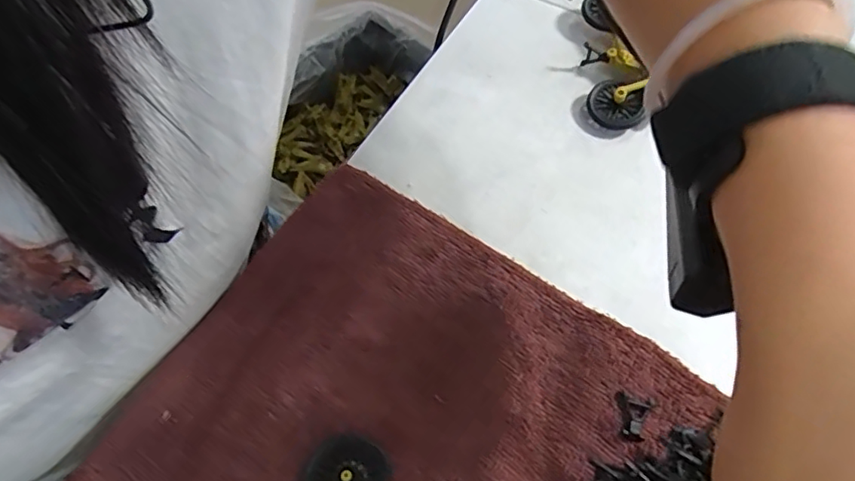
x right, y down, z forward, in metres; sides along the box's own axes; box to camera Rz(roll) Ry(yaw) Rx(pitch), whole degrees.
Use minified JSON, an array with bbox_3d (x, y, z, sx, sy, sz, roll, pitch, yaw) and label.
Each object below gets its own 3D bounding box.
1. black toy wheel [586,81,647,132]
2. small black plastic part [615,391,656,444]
[{"bbox_3d":[0.122,-0.086,0.376,0.037,0.008,0.029,31,82,21],"label":"black toy wheel"},{"bbox_3d":[0.098,0.084,0.275,0.019,0.008,0.020,13,61,7],"label":"small black plastic part"}]

